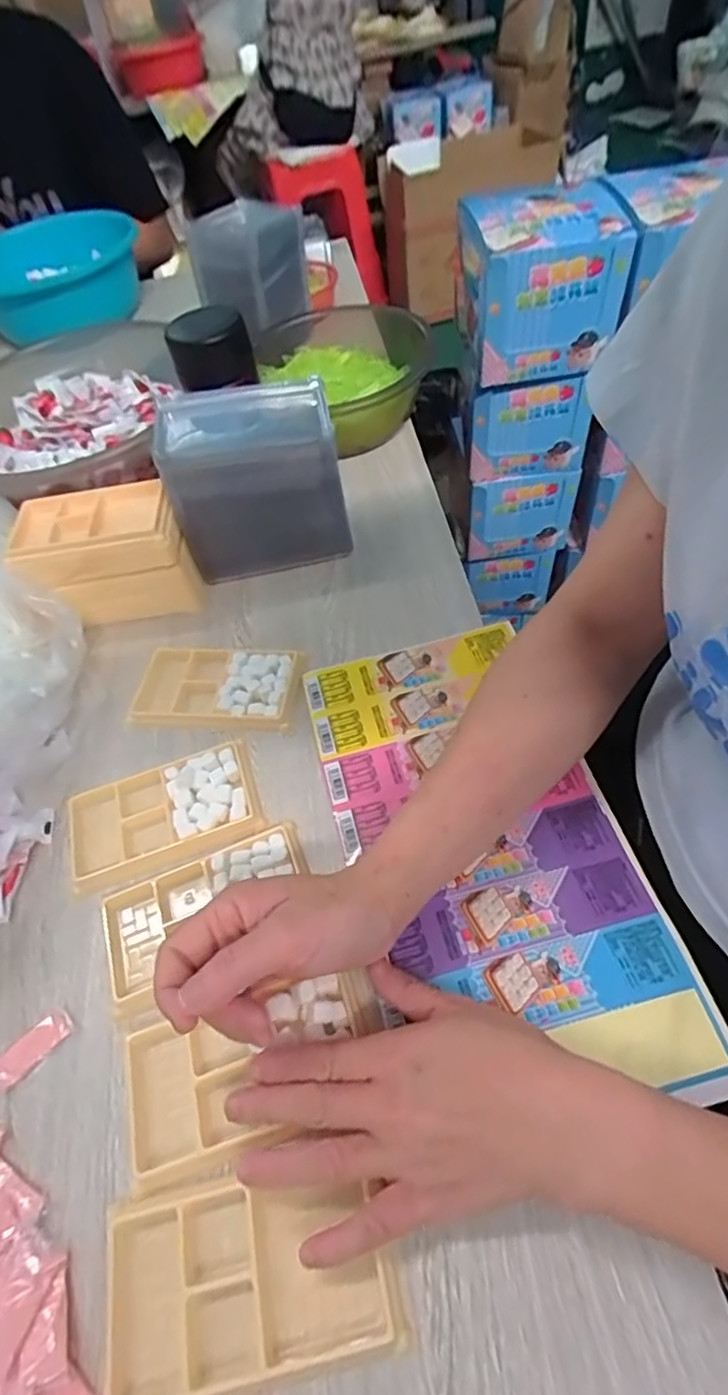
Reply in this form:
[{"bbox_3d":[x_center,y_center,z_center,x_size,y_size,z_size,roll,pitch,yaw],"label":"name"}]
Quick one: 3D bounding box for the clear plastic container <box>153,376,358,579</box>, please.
[{"bbox_3d":[-0.093,-0.187,0.544,0.139,0.131,0.089,-13,53,-1],"label":"clear plastic container"}]

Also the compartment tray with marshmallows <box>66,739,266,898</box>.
[{"bbox_3d":[-0.141,0.082,0.433,0.132,0.022,0.072,-20,54,-6],"label":"compartment tray with marshmallows"}]

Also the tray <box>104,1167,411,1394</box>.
[{"bbox_3d":[-0.055,0.271,0.291,0.133,0.012,0.076,-12,53,-3],"label":"tray"}]

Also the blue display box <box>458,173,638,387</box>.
[{"bbox_3d":[0.187,-0.455,0.678,0.148,0.138,0.134,-9,53,2],"label":"blue display box"}]

